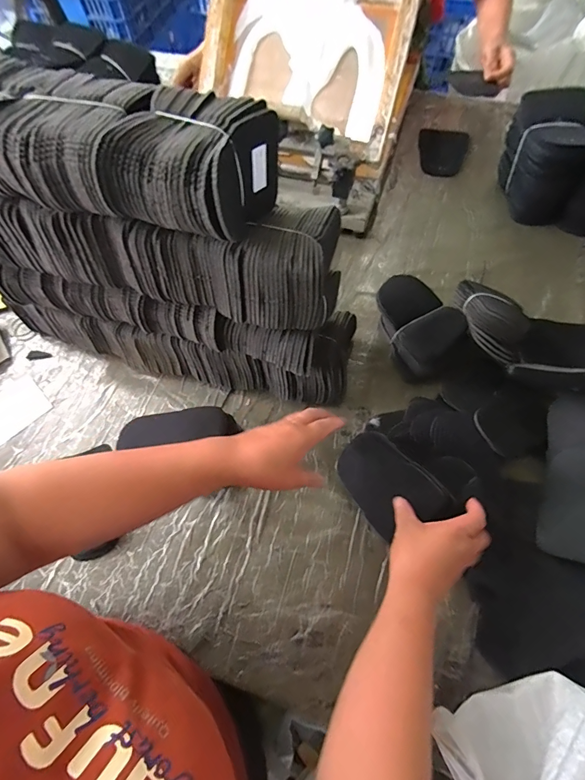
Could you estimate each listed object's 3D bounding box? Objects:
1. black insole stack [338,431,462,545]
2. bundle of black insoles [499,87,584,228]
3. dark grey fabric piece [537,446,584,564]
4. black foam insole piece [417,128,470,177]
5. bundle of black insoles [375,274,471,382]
[{"bbox_3d":[0.124,0.125,0.493,0.095,0.012,0.144,-50,59,9],"label":"black insole stack"},{"bbox_3d":[0.455,-0.416,0.691,0.100,0.157,0.144,0,66,1],"label":"bundle of black insoles"},{"bbox_3d":[0.364,0.140,0.469,0.089,0.008,0.140,0,68,39],"label":"dark grey fabric piece"},{"bbox_3d":[0.327,-0.515,0.816,0.100,0.015,0.129,5,66,3],"label":"black foam insole piece"},{"bbox_3d":[0.203,-0.096,0.593,0.101,0.070,0.156,-22,67,-8],"label":"bundle of black insoles"}]

